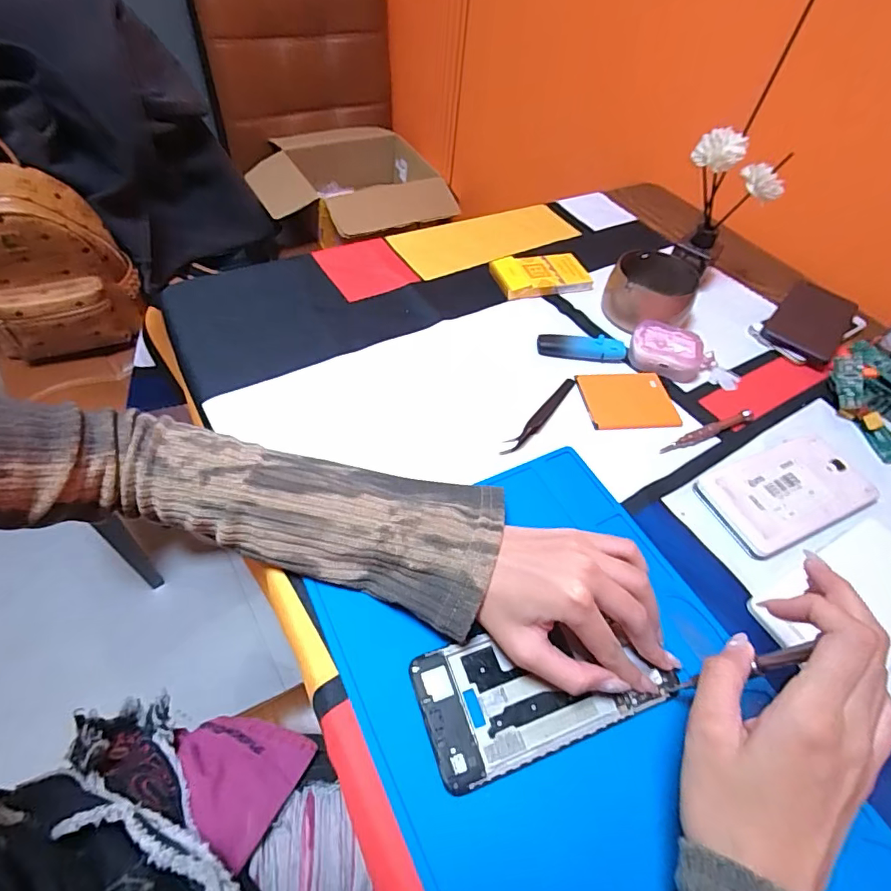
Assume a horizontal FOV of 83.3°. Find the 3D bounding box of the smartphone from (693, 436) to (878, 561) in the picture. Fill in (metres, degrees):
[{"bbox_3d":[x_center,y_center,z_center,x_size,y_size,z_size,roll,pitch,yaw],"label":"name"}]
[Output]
[{"bbox_3d":[0.274,0.034,0.396,0.145,0.009,0.070,-18,56,-18],"label":"smartphone"}]

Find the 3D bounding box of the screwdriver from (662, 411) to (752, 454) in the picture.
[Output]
[{"bbox_3d":[0.227,-0.011,0.433,0.105,0.009,0.011,-20,57,-20],"label":"screwdriver"}]

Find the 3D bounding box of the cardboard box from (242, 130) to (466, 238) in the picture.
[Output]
[{"bbox_3d":[-0.203,-0.623,1.170,0.423,0.117,0.271,5,52,-2],"label":"cardboard box"}]

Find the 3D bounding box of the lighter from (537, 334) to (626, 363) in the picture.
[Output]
[{"bbox_3d":[0.131,-0.094,0.479,0.083,0.015,0.021,5,52,-2],"label":"lighter"}]

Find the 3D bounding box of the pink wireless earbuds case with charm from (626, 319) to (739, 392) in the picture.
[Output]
[{"bbox_3d":[0.231,-0.084,0.479,0.105,0.031,0.047,13,52,4],"label":"pink wireless earbuds case with charm"}]

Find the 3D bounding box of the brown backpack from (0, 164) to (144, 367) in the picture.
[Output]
[{"bbox_3d":[-0.593,-0.252,0.737,0.219,0.244,0.101,-23,58,-21],"label":"brown backpack"}]

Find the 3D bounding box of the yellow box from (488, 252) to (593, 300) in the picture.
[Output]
[{"bbox_3d":[0.106,-0.188,0.549,0.107,0.016,0.063,-13,55,-15],"label":"yellow box"}]

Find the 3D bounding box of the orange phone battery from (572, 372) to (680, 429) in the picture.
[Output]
[{"bbox_3d":[0.163,-0.040,0.454,0.080,0.008,0.066,-1,53,-7],"label":"orange phone battery"}]

